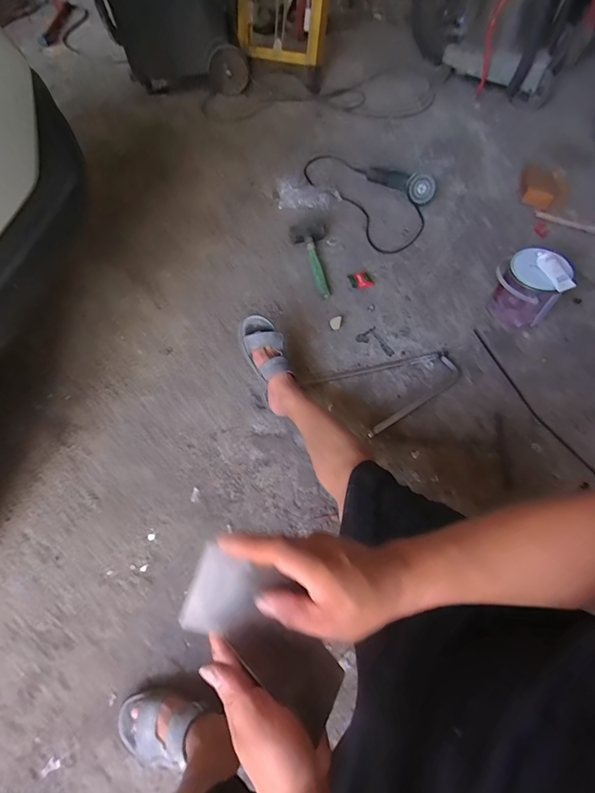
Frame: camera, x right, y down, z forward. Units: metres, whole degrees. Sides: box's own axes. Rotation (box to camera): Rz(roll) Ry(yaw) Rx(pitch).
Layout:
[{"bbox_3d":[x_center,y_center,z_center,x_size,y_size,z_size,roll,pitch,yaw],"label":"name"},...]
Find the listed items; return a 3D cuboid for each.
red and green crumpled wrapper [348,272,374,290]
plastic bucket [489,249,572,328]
[{"bbox_3d":[0.206,-0.376,1.273,0.072,0.019,0.063,-8,59,-2],"label":"red and green crumpled wrapper"},{"bbox_3d":[0.638,-0.307,1.112,0.159,0.193,0.159,-1,60,1],"label":"plastic bucket"}]

